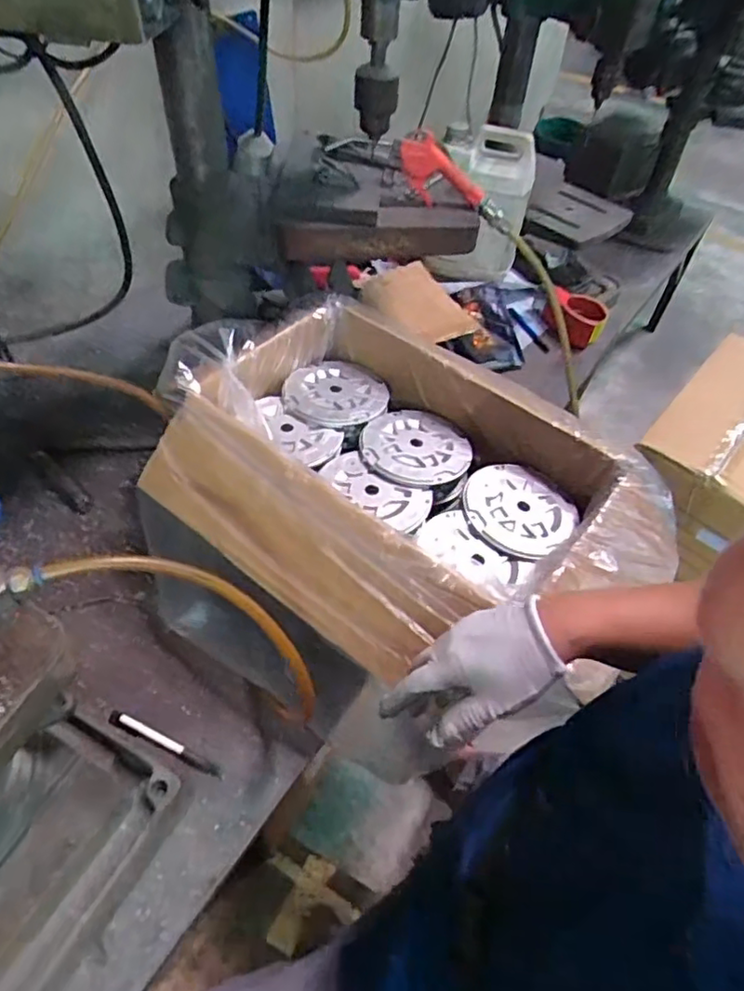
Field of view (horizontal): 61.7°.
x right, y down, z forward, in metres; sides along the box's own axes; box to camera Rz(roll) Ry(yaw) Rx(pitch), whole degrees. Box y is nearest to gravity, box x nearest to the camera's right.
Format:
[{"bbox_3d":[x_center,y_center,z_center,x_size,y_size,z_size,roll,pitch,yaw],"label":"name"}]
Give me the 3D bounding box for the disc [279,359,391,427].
[{"bbox_3d":[-0.049,-0.139,0.827,0.134,0.008,0.126,2,51,-3],"label":"disc"}]

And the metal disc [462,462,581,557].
[{"bbox_3d":[0.170,0.014,0.719,0.124,0.010,0.122,2,51,-3],"label":"metal disc"}]

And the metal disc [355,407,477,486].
[{"bbox_3d":[0.056,-0.061,0.778,0.133,0.010,0.125,2,51,-3],"label":"metal disc"}]

